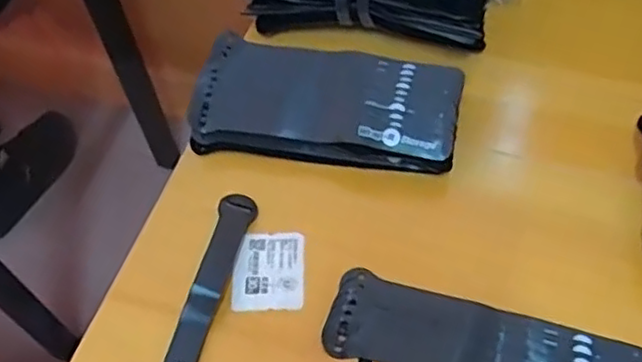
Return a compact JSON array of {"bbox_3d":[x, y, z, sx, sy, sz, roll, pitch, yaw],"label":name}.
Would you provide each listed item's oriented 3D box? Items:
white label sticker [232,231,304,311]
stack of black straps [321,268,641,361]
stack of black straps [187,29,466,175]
[{"bbox_3d":[-0.036,0.063,0.470,0.049,0.004,0.059,0,57,0],"label":"white label sticker"},{"bbox_3d":[0.106,0.108,0.428,0.201,0.009,0.060,14,60,13],"label":"stack of black straps"},{"bbox_3d":[0.006,-0.058,0.523,0.198,0.036,0.093,7,58,9],"label":"stack of black straps"}]

